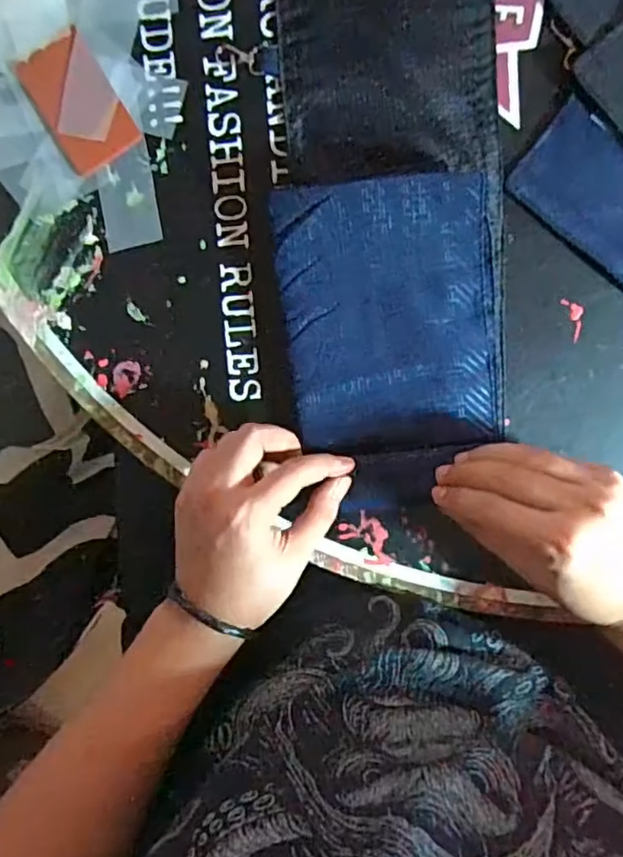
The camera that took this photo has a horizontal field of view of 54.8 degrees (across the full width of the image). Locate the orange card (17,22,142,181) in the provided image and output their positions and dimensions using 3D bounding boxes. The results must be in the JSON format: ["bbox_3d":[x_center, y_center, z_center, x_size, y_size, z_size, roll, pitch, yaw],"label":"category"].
[{"bbox_3d":[-0.158,-0.220,0.406,0.050,0.004,0.082,-31,95,4],"label":"orange card"}]

